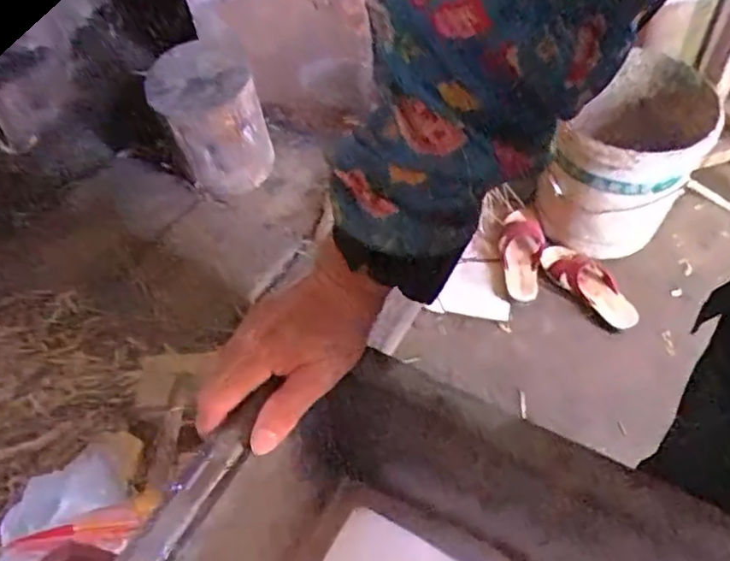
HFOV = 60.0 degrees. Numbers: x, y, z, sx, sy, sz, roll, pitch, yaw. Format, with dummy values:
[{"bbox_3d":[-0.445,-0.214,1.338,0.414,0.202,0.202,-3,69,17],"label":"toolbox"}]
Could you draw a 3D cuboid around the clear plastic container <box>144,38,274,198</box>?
[{"bbox_3d":[-0.338,-0.353,1.402,0.208,0.270,0.193,-2,52,3],"label":"clear plastic container"}]

